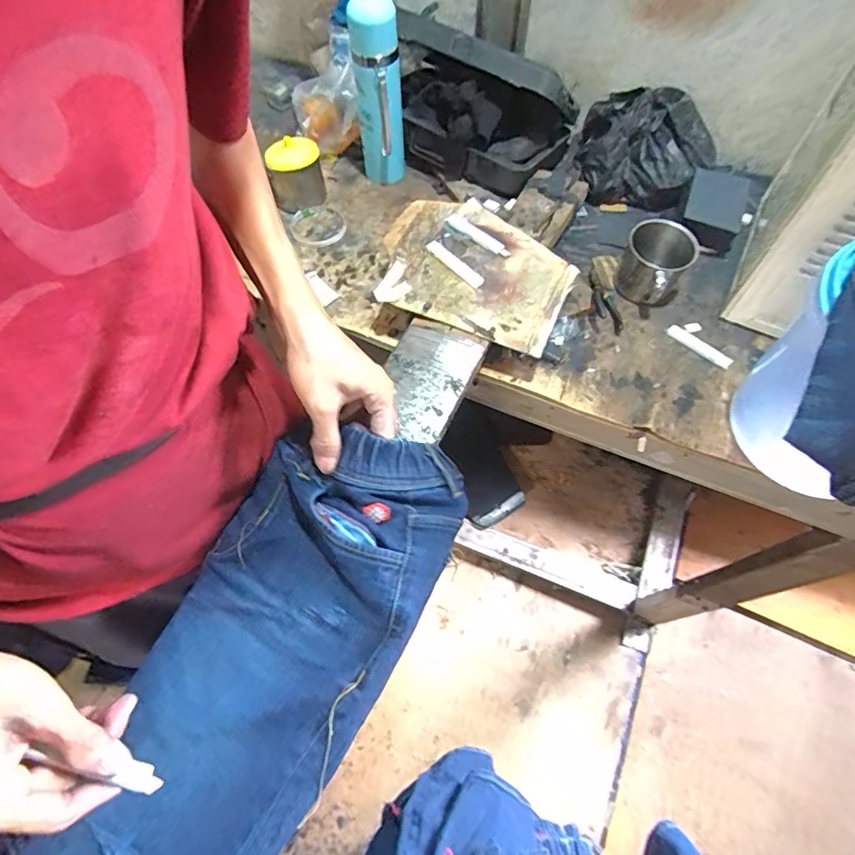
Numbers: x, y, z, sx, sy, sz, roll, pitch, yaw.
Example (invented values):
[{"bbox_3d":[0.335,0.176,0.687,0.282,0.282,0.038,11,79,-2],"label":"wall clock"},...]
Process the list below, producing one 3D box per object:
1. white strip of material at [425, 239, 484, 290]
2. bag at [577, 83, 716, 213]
[{"bbox_3d":[0.033,-0.202,0.607,0.017,0.008,0.092,-37,66,-18],"label":"white strip of material"},{"bbox_3d":[0.313,-0.398,0.712,0.182,0.115,0.118,17,63,10],"label":"bag"}]

